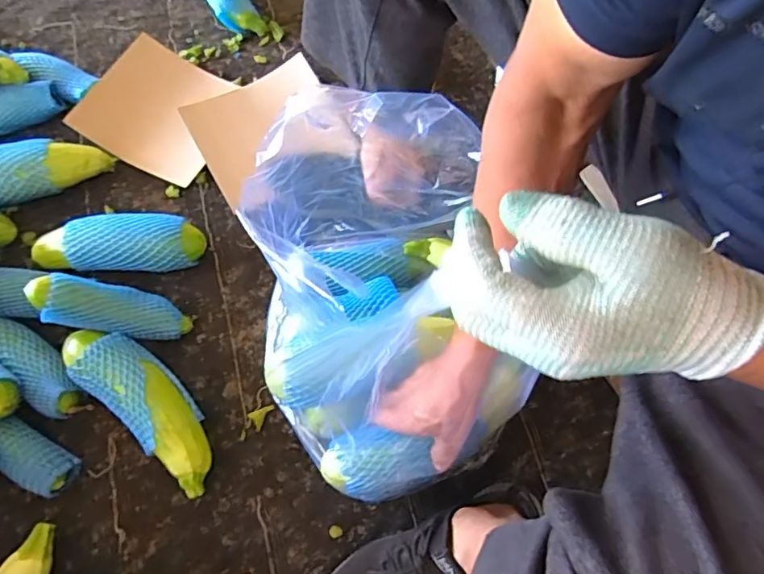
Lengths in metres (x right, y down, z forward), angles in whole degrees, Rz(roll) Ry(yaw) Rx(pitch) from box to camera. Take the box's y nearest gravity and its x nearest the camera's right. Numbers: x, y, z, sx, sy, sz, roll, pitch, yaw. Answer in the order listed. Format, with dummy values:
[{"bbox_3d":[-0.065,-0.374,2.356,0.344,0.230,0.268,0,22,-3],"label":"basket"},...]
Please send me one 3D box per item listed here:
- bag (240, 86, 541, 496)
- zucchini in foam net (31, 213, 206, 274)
[{"bbox_3d":[-0.015,0.014,0.582,0.246,0.312,0.374,2,69,-2],"label":"bag"},{"bbox_3d":[-0.391,-0.065,0.804,0.246,0.066,0.083,0,68,-1],"label":"zucchini in foam net"}]

